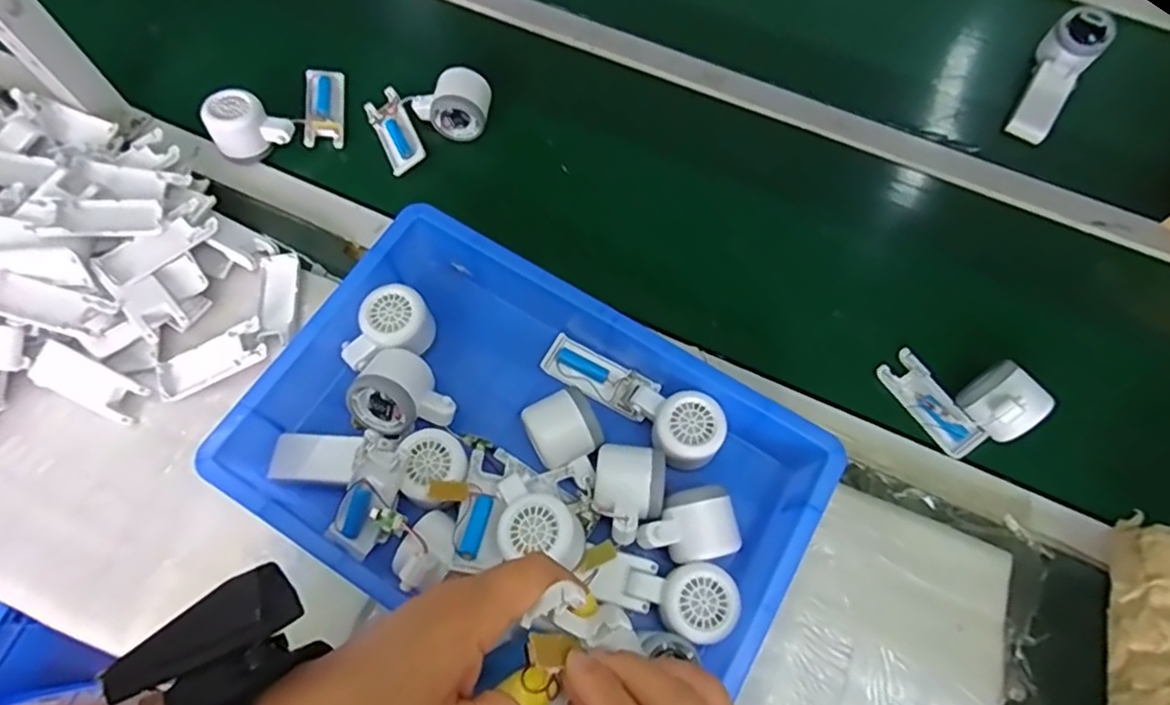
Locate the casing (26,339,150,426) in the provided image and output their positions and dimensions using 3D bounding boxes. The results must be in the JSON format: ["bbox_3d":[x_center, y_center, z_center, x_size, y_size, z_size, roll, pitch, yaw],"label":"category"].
[{"bbox_3d":[-0.445,0.027,0.587,0.099,0.017,0.039,23,70,8],"label":"casing"}]

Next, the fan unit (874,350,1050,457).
[{"bbox_3d":[0.336,0.032,0.581,0.080,0.065,0.115,-43,75,-16],"label":"fan unit"}]

